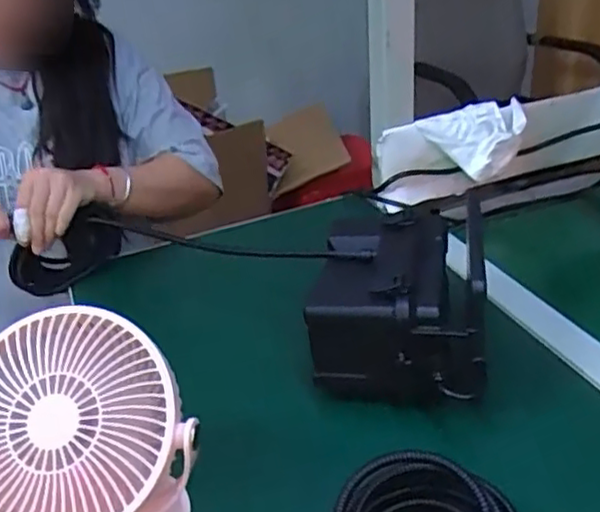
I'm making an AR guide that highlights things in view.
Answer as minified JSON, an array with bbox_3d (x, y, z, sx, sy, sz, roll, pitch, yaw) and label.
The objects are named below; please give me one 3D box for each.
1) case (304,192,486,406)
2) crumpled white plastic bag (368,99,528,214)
[{"bbox_3d":[0.089,0.035,0.611,0.142,0.106,0.183,2,30,12],"label":"case"},{"bbox_3d":[0.197,-0.130,0.895,0.193,0.125,0.030,-6,30,-2],"label":"crumpled white plastic bag"}]

